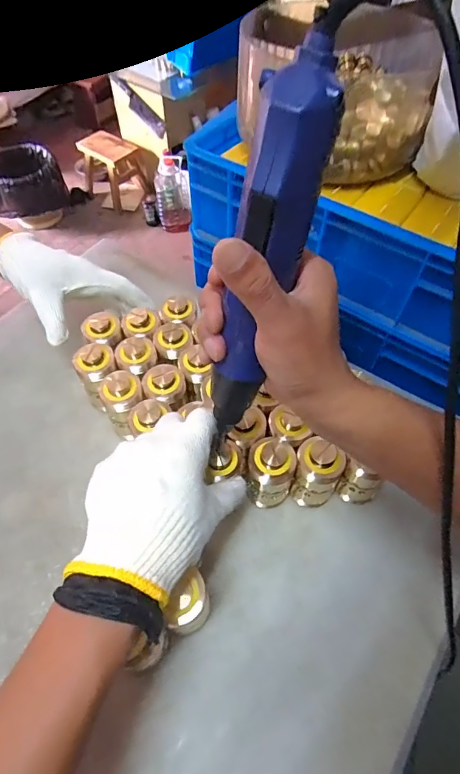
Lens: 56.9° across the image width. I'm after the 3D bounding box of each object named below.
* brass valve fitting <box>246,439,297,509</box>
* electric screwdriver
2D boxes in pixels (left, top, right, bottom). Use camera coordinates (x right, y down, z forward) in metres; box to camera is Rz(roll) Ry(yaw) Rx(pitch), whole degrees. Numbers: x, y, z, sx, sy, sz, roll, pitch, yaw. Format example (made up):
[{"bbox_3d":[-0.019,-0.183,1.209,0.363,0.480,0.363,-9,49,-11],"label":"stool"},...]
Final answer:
[{"bbox_3d":[0.037,0.078,0.389,0.041,0.077,0.047,8,57,5],"label":"brass valve fitting"},{"bbox_3d":[0.015,-0.053,0.247,0.032,0.231,0.038,33,47,20],"label":"electric screwdriver"}]

